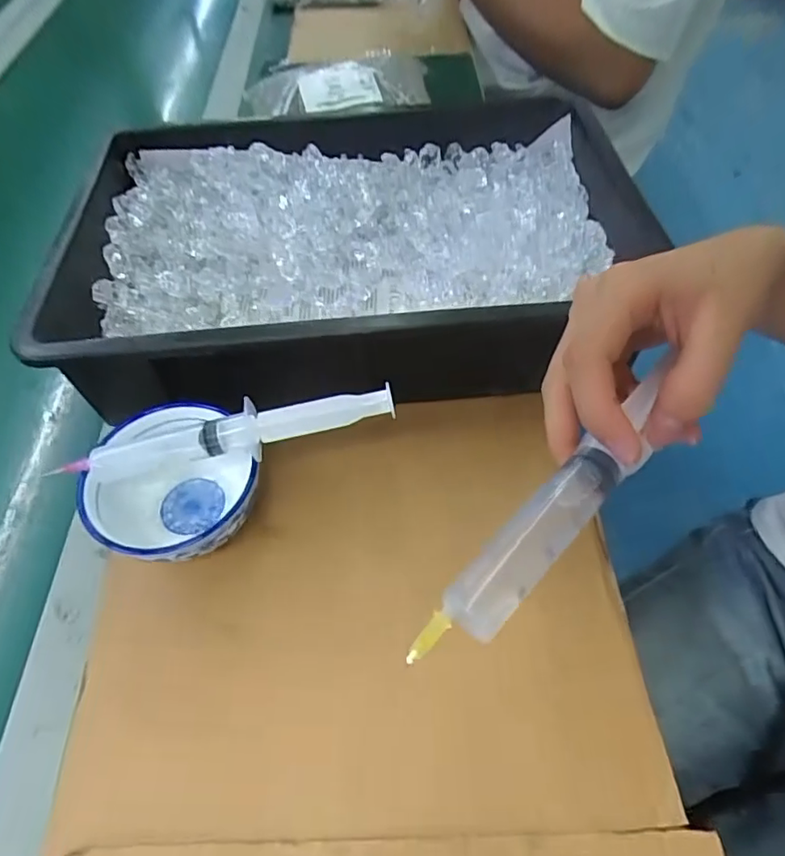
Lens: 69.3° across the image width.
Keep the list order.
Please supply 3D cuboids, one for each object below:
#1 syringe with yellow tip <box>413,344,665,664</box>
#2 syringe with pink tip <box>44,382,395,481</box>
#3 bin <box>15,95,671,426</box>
[{"bbox_3d":[0.067,0.027,0.215,0.022,0.016,0.157,37,65,24],"label":"syringe with yellow tip"},{"bbox_3d":[-0.094,0.004,0.328,0.189,0.026,0.024,-9,55,-4],"label":"syringe with pink tip"},{"bbox_3d":[-0.034,-0.143,0.448,0.407,0.092,0.294,-7,55,-3],"label":"bin"}]

